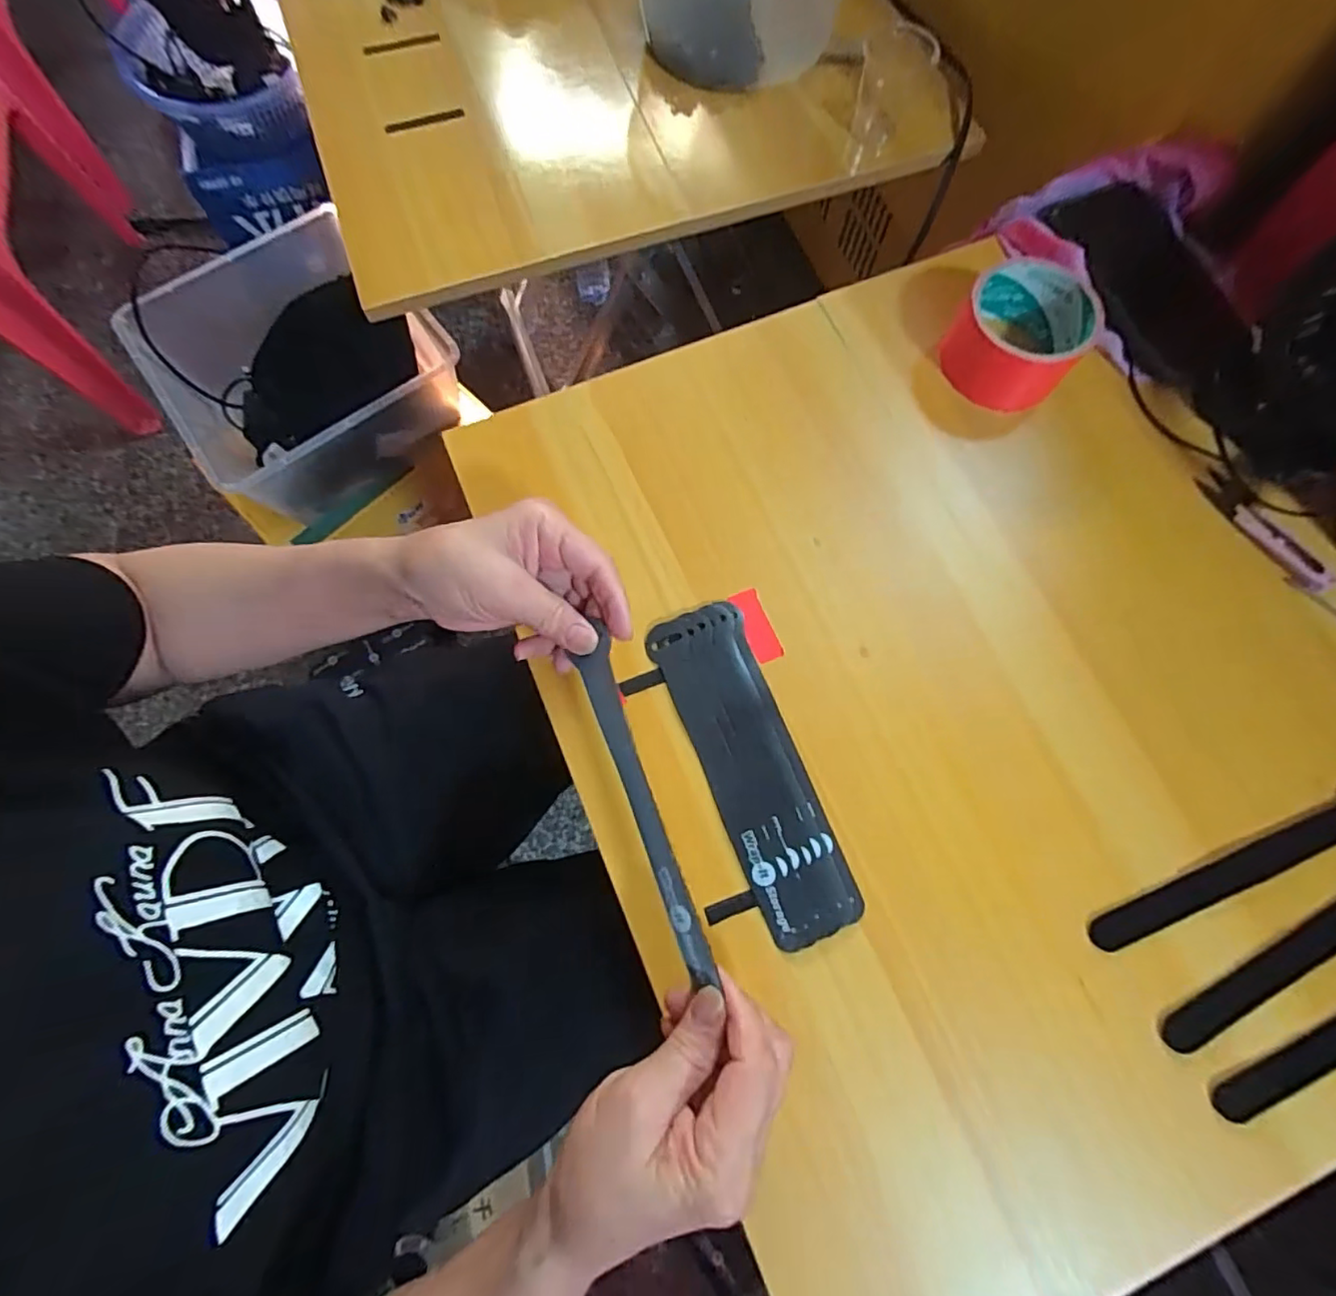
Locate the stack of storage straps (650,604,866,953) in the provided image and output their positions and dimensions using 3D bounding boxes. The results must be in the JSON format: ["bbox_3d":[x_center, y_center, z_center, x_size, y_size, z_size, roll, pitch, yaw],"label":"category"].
[{"bbox_3d":[0.049,0.069,0.361,0.057,0.008,0.198,-20,74,-6],"label":"stack of storage straps"}]

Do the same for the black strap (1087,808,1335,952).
[{"bbox_3d":[0.324,0.125,0.346,0.196,0.005,0.023,-19,74,-5],"label":"black strap"}]

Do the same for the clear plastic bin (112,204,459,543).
[{"bbox_3d":[-0.442,-0.336,0.749,0.301,0.134,0.309,-37,77,-10],"label":"clear plastic bin"}]

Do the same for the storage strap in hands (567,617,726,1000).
[{"bbox_3d":[-0.013,0.073,0.306,0.016,0.007,0.178,-19,74,-5],"label":"storage strap in hands"}]

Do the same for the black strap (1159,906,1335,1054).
[{"bbox_3d":[0.349,0.164,0.334,0.193,0.006,0.022,-24,69,-8],"label":"black strap"}]

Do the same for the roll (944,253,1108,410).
[{"bbox_3d":[0.239,-0.216,0.418,0.085,0.049,0.093,31,76,9],"label":"roll"}]

